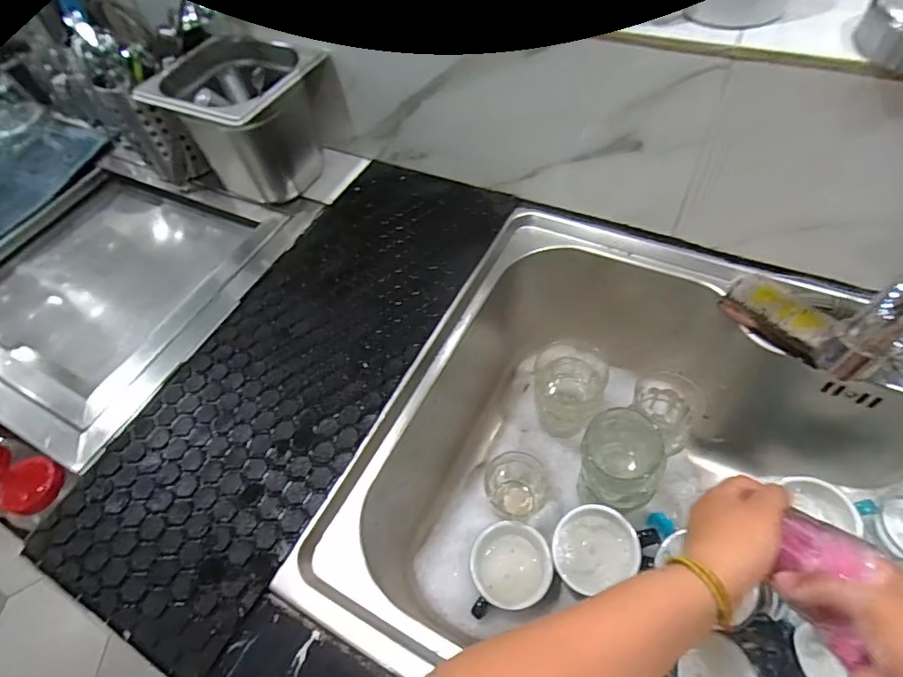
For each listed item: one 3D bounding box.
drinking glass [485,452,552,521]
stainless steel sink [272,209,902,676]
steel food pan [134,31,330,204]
[{"bbox_3d":[0.079,0.179,0.602,0.071,0.076,0.068,-4,55,5],"label":"drinking glass"},{"bbox_3d":[0.312,0.189,0.481,0.762,0.225,0.491,18,59,19],"label":"stainless steel sink"},{"bbox_3d":[-0.258,-0.286,0.670,0.185,0.150,0.175,18,60,19],"label":"steel food pan"}]

